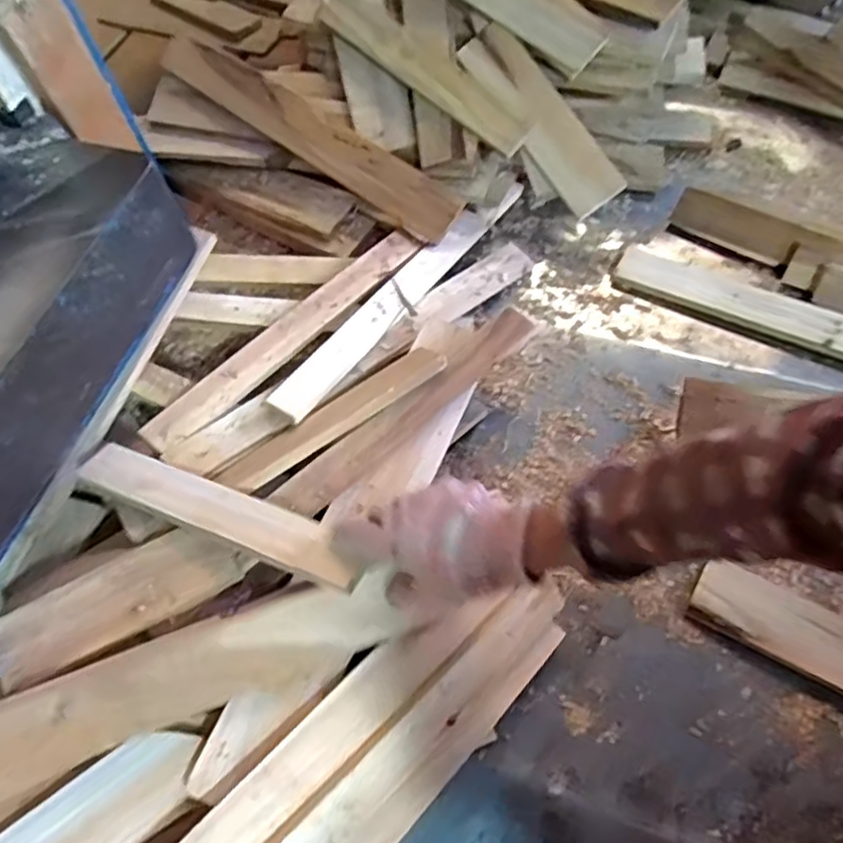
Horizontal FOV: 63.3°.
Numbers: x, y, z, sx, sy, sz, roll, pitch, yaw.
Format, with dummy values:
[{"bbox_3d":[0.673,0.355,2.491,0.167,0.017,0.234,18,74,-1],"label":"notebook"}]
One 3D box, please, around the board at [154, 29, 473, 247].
[{"bbox_3d":[-0.155,-0.381,0.895,0.473,0.027,0.067,35,101,12],"label":"board"}]

